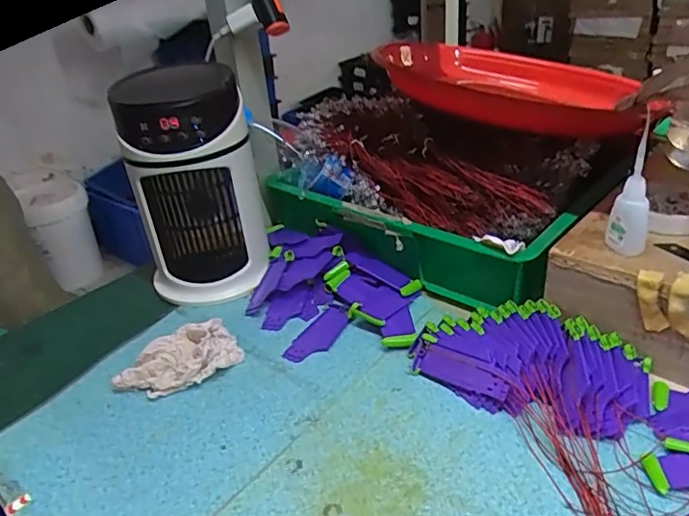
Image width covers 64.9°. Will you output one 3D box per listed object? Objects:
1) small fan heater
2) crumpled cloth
[{"bbox_3d":[-0.164,-0.080,0.599,0.136,0.245,0.108,-10,30,-7],"label":"small fan heater"},{"bbox_3d":[-0.155,0.096,0.510,0.109,0.032,0.059,-27,36,-33],"label":"crumpled cloth"}]

